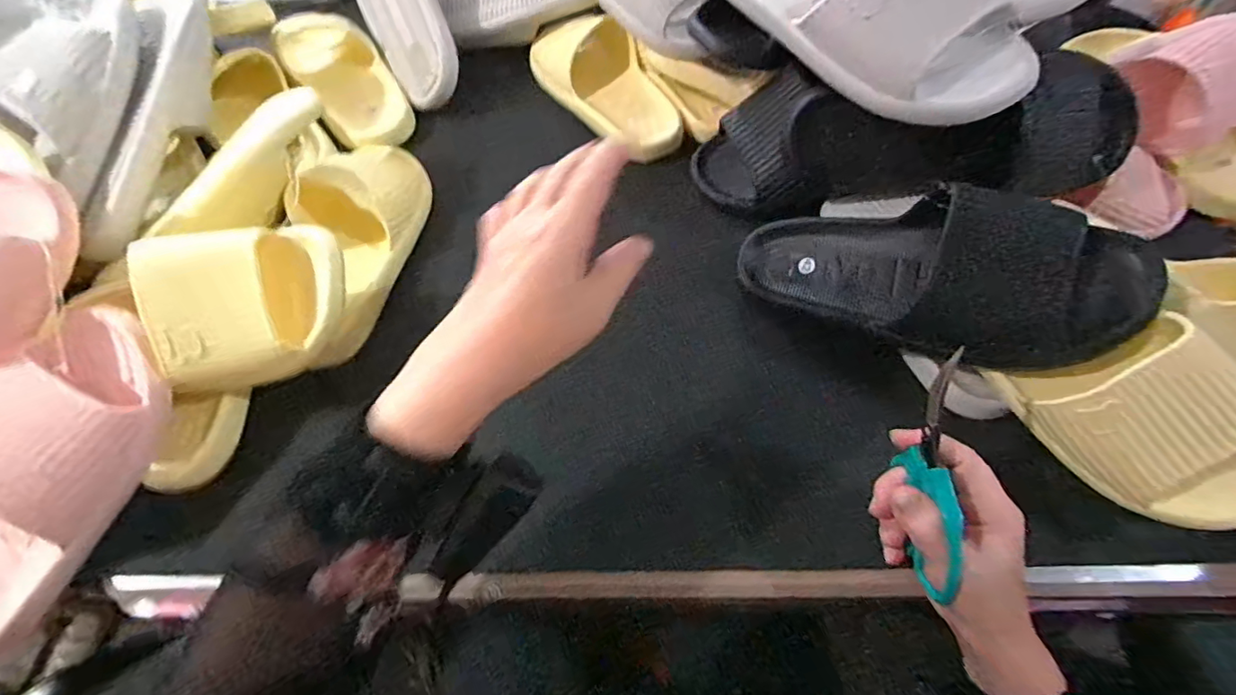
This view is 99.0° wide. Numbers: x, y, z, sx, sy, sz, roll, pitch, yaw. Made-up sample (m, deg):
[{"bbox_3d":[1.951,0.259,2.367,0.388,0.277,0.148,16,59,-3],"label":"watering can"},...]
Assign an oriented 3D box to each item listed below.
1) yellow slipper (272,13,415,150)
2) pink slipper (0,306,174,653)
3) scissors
[{"bbox_3d":[-0.305,-0.304,0.592,0.092,0.054,0.204,-32,66,-15],"label":"yellow slipper"},{"bbox_3d":[-0.401,0.095,0.348,0.090,0.080,0.248,30,90,16],"label":"pink slipper"},{"bbox_3d":[0.189,0.079,0.324,0.009,0.055,0.148,-3,91,-1],"label":"scissors"}]

